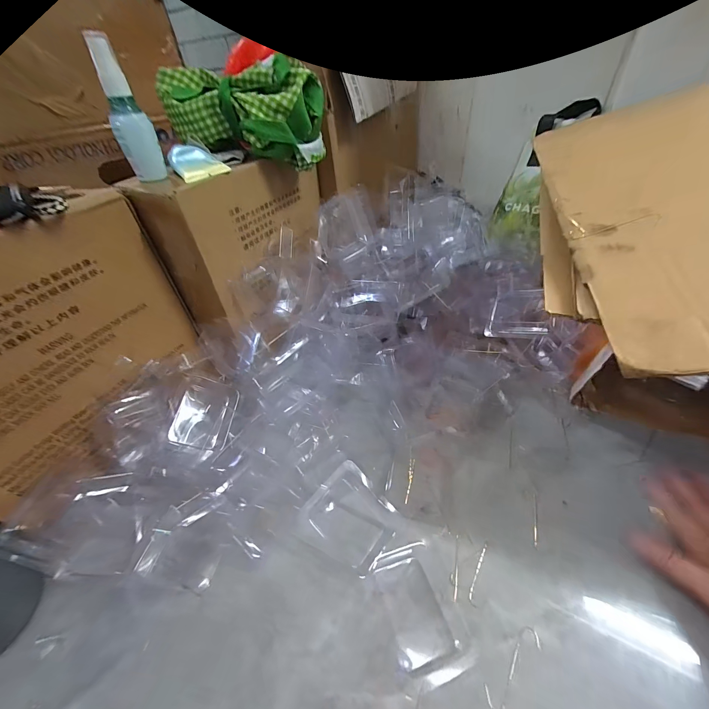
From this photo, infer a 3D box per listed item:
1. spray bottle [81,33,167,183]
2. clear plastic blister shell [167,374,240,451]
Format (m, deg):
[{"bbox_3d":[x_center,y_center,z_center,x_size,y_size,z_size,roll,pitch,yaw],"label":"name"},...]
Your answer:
[{"bbox_3d":[-0.237,-0.250,0.325,0.031,0.116,0.027,-9,44,-5],"label":"spray bottle"},{"bbox_3d":[-0.177,0.068,0.366,0.064,0.016,0.079,19,60,-28],"label":"clear plastic blister shell"}]

